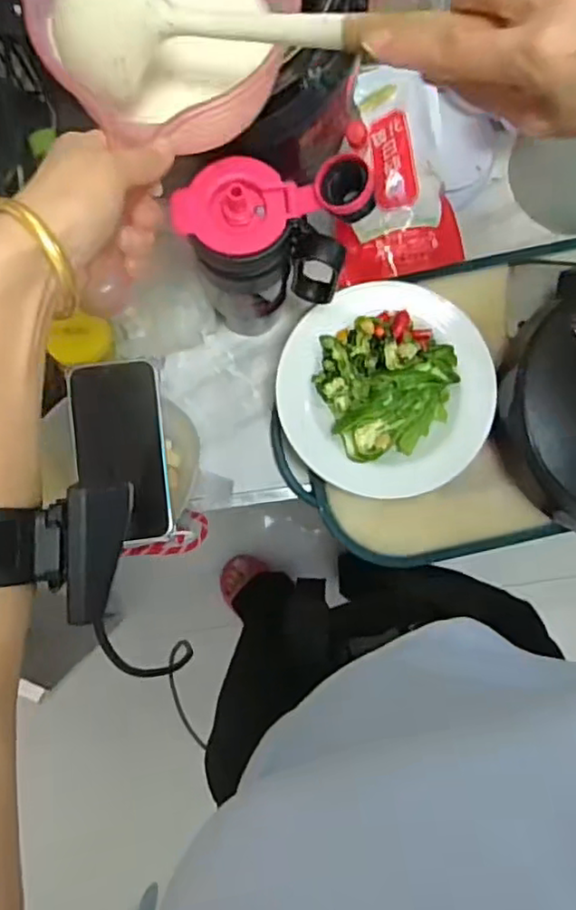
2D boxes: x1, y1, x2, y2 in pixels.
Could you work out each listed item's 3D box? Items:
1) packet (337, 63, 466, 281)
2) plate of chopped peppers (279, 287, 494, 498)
[{"bbox_3d":[0.107,-0.286,0.663,0.131,0.061,0.192,-11,85,-3],"label":"packet"},{"bbox_3d":[0.096,-0.065,0.644,0.203,0.035,0.209,0,85,-2],"label":"plate of chopped peppers"}]

